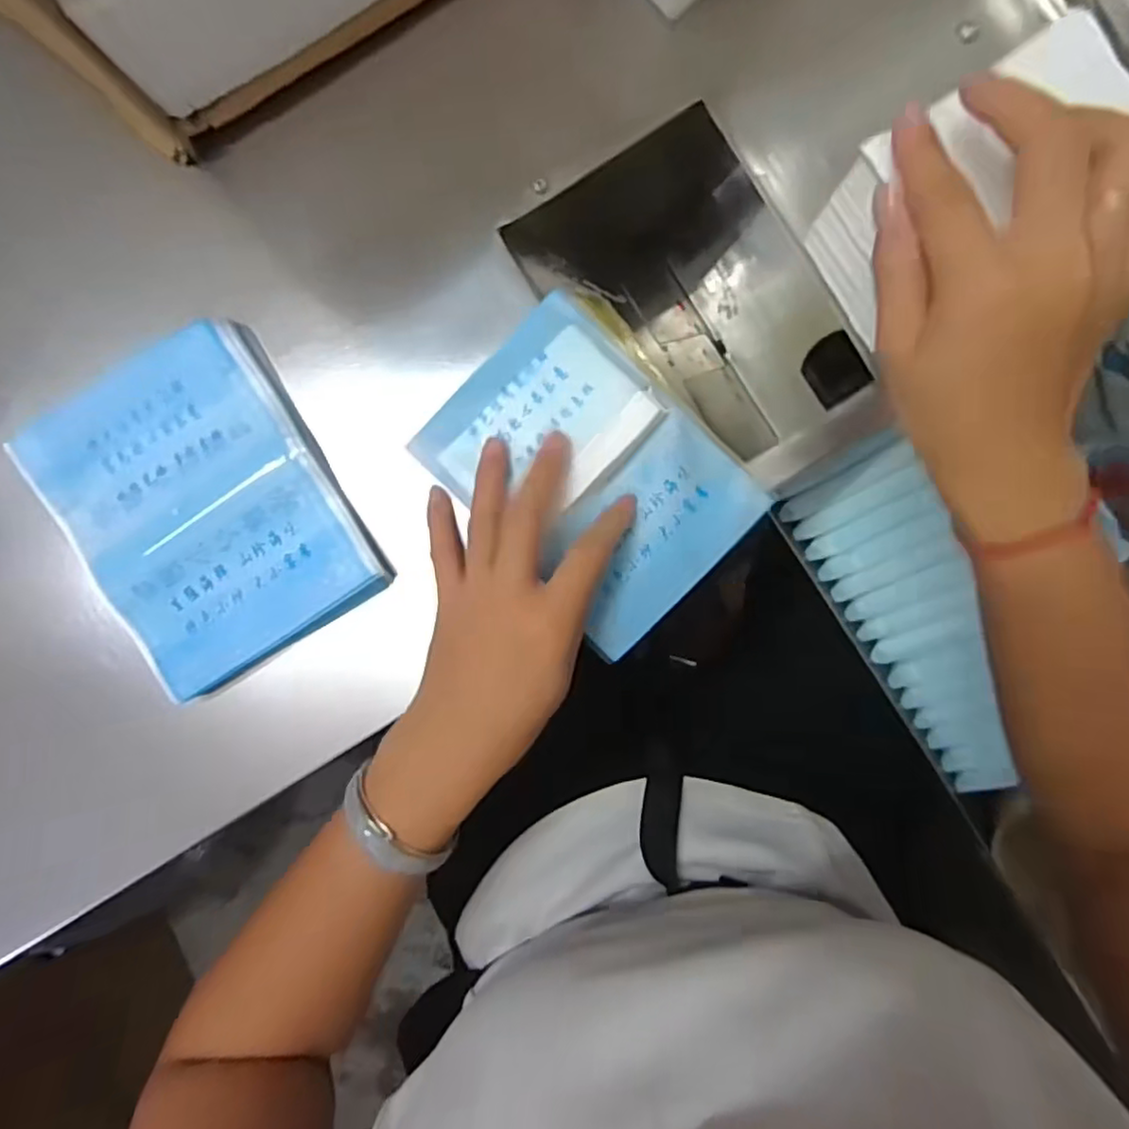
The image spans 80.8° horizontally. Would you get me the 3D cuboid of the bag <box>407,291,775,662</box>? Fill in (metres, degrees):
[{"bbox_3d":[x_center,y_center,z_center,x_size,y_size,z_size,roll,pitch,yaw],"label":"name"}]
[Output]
[{"bbox_3d":[0.012,-0.048,0.340,0.155,0.015,0.113,45,91,1],"label":"bag"}]

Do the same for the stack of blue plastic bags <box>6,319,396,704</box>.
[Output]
[{"bbox_3d":[-0.185,-0.027,0.343,0.130,0.014,0.162,-30,90,1],"label":"stack of blue plastic bags"}]

